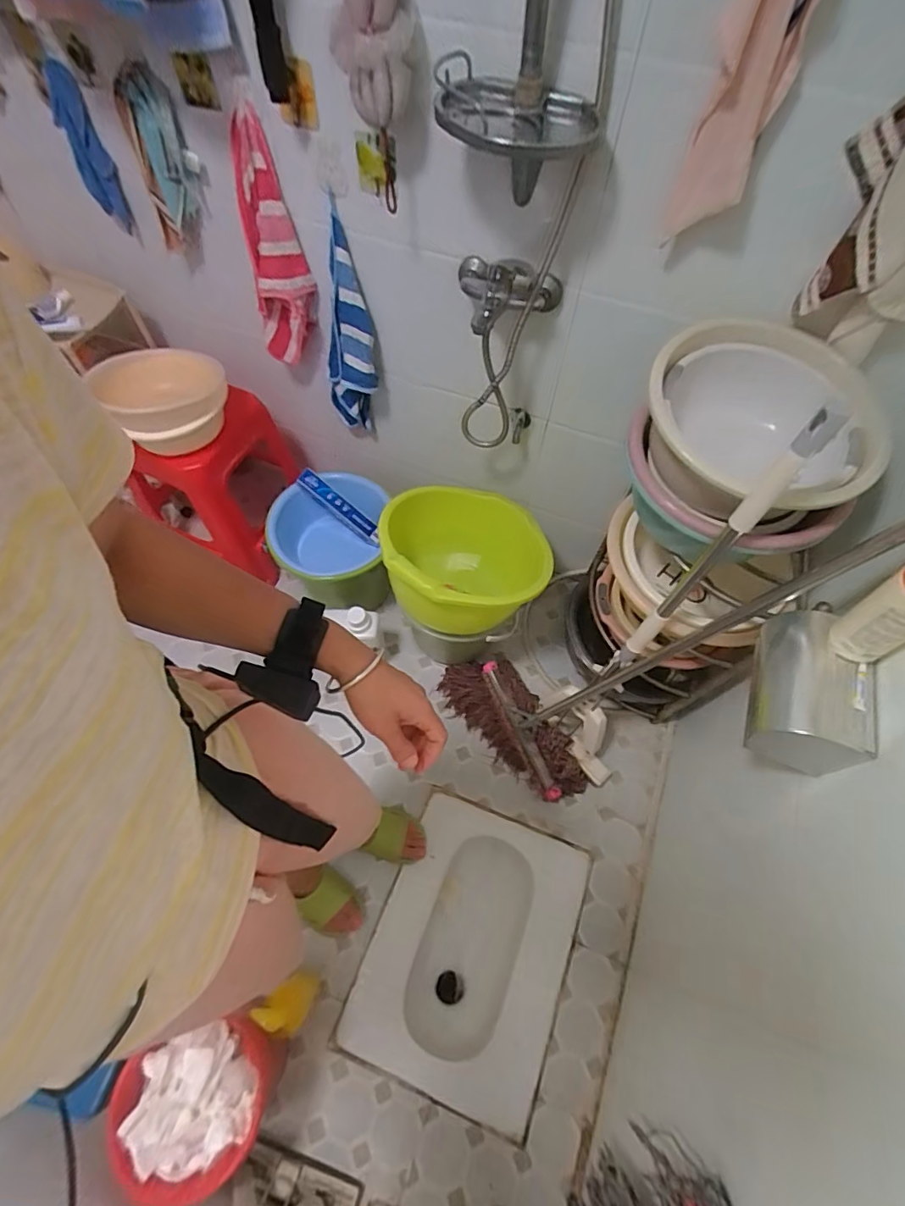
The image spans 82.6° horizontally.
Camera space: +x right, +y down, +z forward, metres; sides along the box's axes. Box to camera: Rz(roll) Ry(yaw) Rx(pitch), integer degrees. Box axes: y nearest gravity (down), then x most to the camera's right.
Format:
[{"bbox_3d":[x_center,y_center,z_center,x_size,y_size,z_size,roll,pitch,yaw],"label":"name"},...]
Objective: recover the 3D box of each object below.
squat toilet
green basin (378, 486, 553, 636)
[{"bbox_3d":[0.045,0.798,1.221,0.411,0.169,0.539,20,62,10],"label":"squat toilet"},{"bbox_3d":[0.028,-0.095,1.208,0.393,0.288,0.367,1,61,-1],"label":"green basin"}]

